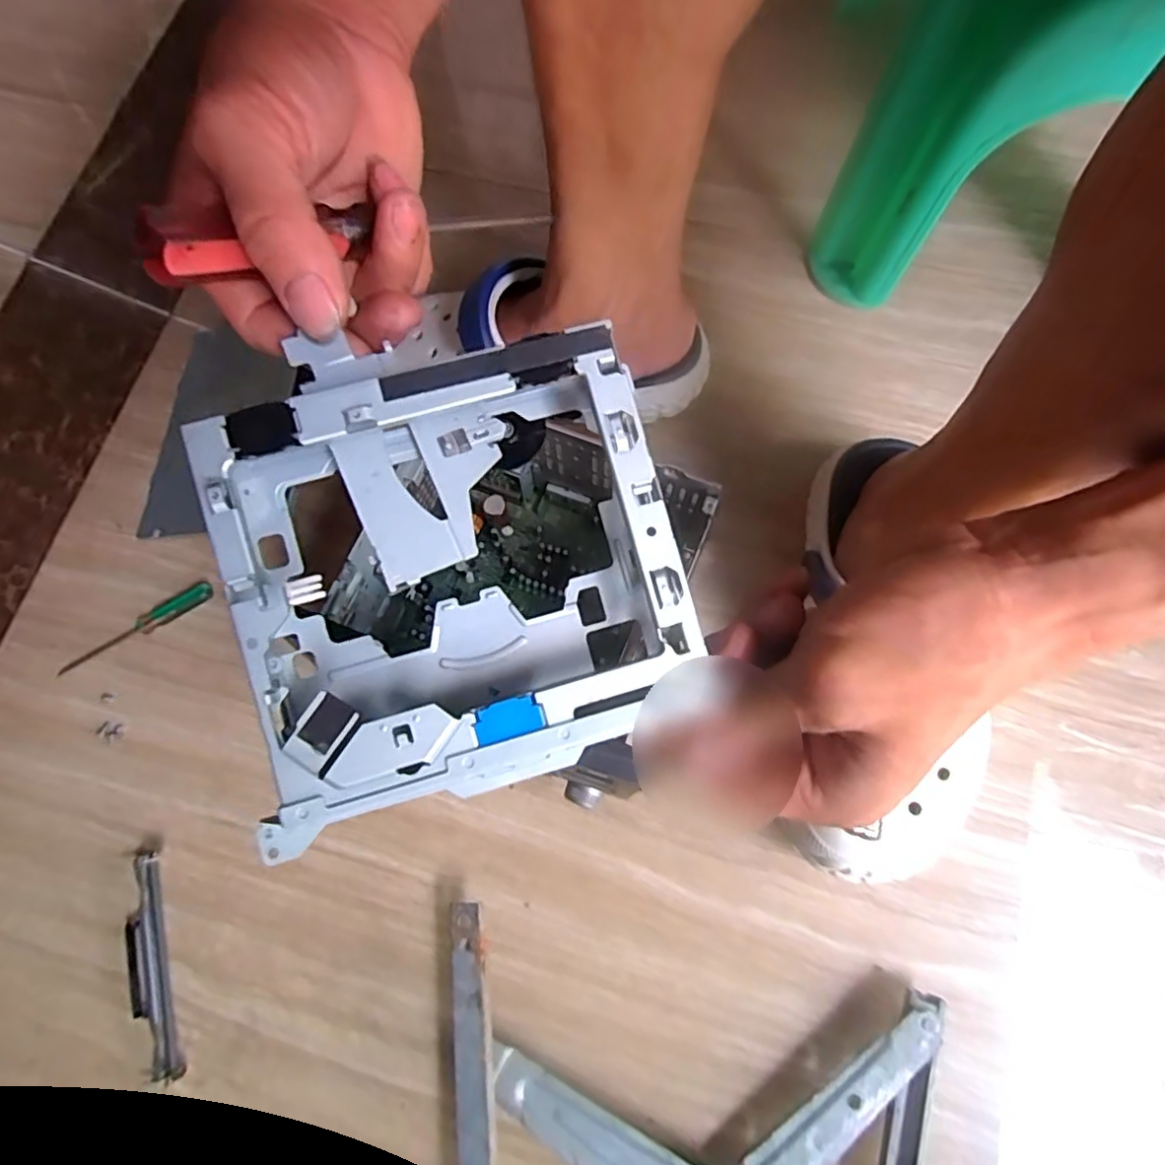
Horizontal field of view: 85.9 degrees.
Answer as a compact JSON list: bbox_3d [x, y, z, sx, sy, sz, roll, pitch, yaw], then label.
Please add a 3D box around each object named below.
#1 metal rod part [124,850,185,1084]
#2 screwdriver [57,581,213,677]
[{"bbox_3d":[-0.268,0.236,0.387,0.025,0.009,0.129,-17,74,-3],"label":"metal rod part"},{"bbox_3d":[-0.322,0.033,0.450,0.116,0.011,0.017,-30,75,-6],"label":"screwdriver"}]

